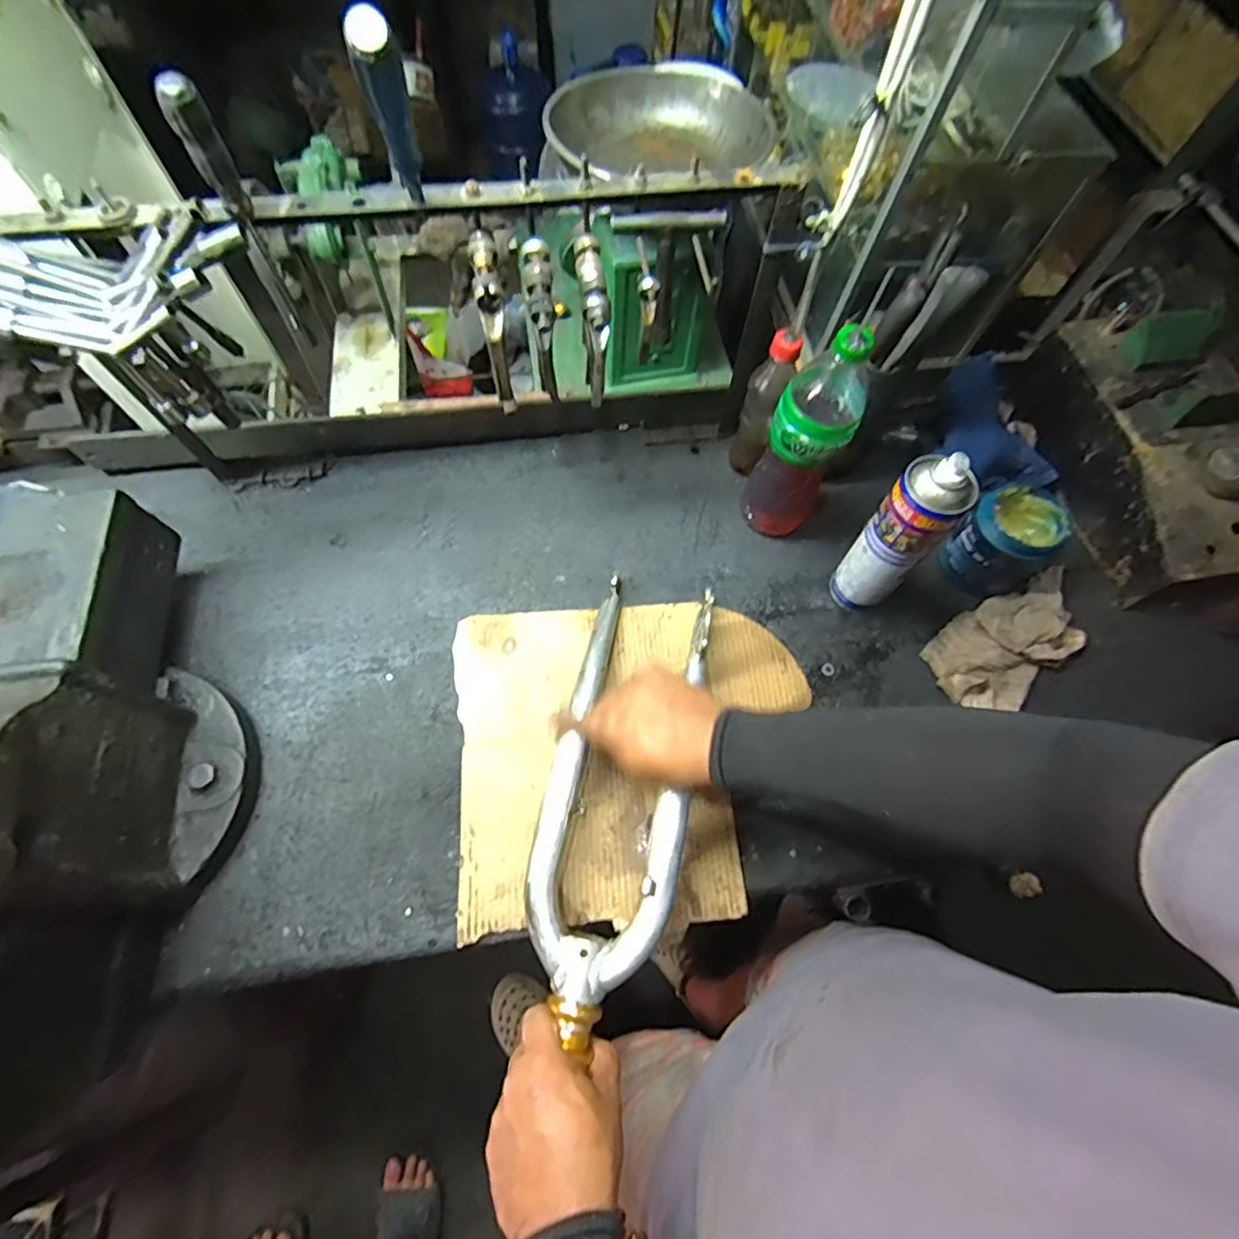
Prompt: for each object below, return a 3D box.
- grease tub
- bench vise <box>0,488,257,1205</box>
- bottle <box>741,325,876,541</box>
[{"bbox_3d":[0.438,-0.094,0.667,0.087,0.093,0.088,1,64,-1],"label":"grease tub"},{"bbox_3d":[-0.476,0.135,0.454,0.235,0.269,0.522,-17,66,-10],"label":"bench vise"},{"bbox_3d":[0.193,-0.183,0.609,0.082,0.270,0.076,24,66,10],"label":"bottle"}]

